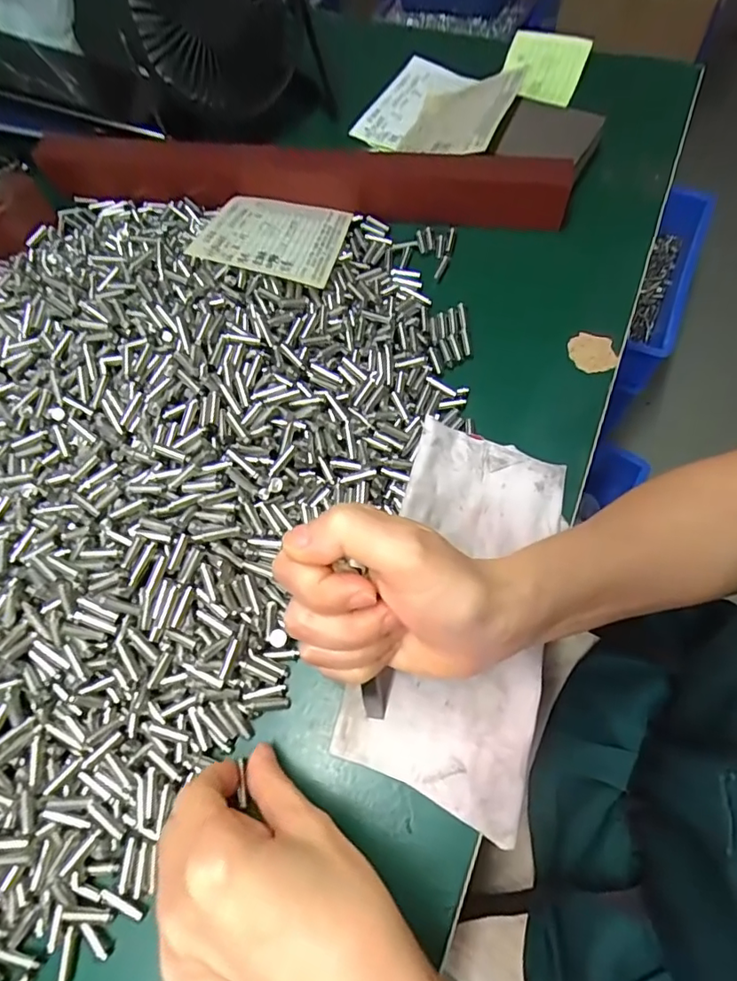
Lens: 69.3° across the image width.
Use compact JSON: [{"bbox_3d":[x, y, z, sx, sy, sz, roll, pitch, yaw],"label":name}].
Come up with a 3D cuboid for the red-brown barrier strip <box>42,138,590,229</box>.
[{"bbox_3d":[-0.054,-0.232,0.388,0.389,0.042,0.032,7,67,6],"label":"red-brown barrier strip"}]

